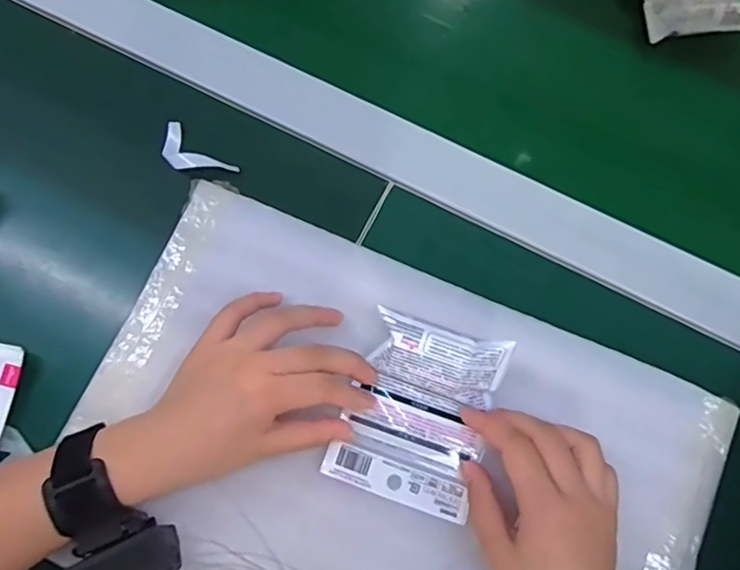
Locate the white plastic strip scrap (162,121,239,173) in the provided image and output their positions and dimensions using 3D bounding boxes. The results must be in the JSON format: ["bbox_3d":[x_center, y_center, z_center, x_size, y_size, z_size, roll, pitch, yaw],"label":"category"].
[{"bbox_3d":[-0.136,-0.099,0.453,0.067,0.005,0.030,38,77,10],"label":"white plastic strip scrap"}]

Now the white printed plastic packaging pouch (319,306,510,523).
[{"bbox_3d":[0.032,0.084,0.386,0.090,0.047,0.111,19,75,5],"label":"white printed plastic packaging pouch"}]

